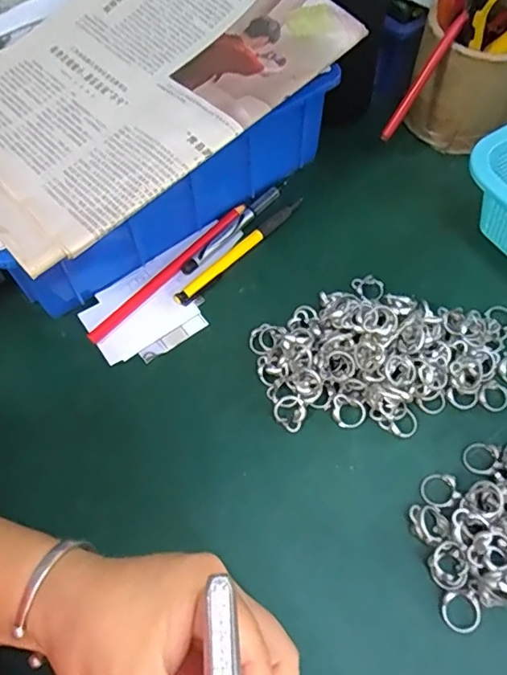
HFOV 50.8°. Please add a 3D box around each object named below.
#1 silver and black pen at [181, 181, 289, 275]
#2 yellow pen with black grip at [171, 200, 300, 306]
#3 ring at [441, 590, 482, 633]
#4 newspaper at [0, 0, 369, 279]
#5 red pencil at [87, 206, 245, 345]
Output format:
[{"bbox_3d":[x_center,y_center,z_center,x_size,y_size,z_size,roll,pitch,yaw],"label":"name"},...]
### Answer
[{"bbox_3d":[-0.012,-0.093,0.437,0.010,0.006,0.122,36,68,21],"label":"silver and black pen"},{"bbox_3d":[-0.009,-0.070,0.420,0.013,0.006,0.133,39,69,22],"label":"yellow pen with black grip"},{"bbox_3d":[0.115,0.150,0.292,0.021,0.004,0.020,-1,60,2],"label":"ring"},{"bbox_3d":[-0.097,-0.195,0.372,0.277,0.052,0.216,-38,65,-17],"label":"newspaper"},{"bbox_3d":[-0.062,-0.051,0.406,0.009,0.007,0.157,38,69,21],"label":"red pencil"}]

